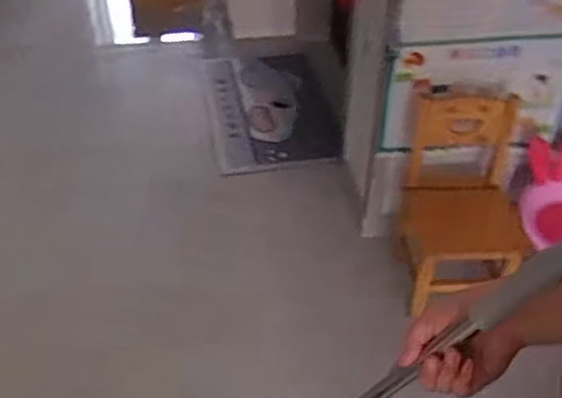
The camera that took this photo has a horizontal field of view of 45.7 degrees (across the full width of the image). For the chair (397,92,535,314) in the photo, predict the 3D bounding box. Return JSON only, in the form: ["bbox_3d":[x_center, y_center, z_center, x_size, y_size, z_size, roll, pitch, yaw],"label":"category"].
[{"bbox_3d":[0.489,0.021,1.727,0.303,0.508,0.320,1,41,1],"label":"chair"}]

